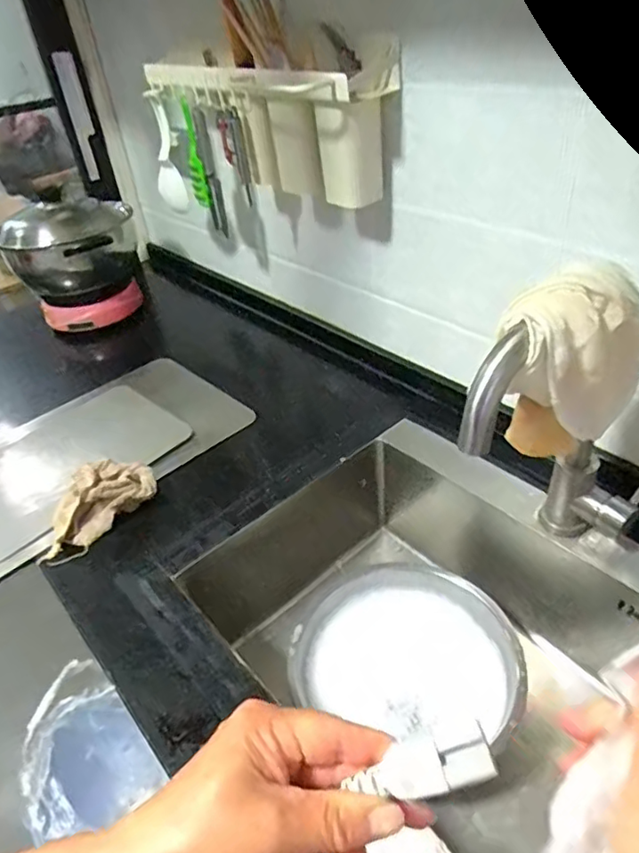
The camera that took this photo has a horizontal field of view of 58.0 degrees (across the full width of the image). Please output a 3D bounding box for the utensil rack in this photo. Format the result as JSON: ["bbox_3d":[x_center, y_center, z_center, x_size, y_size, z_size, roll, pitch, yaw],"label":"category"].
[{"bbox_3d":[-0.089,-0.424,0.821,0.422,0.170,0.090,27,50,34],"label":"utensil rack"}]

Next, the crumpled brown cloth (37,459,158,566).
[{"bbox_3d":[-0.291,0.098,0.737,0.157,0.059,0.077,-33,46,-29],"label":"crumpled brown cloth"}]

